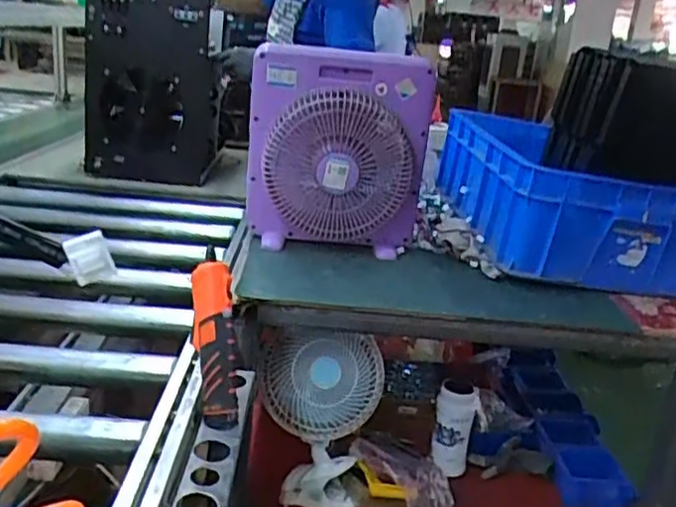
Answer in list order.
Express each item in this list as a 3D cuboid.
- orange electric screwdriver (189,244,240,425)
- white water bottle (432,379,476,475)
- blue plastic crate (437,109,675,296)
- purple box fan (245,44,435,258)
[{"bbox_3d":[-0.146,0.105,0.788,0.045,0.201,0.037,-2,-12,-22],"label":"orange electric screwdriver"},{"bbox_3d":[0.223,0.340,1.284,0.073,0.180,0.061,11,20,16],"label":"white water bottle"},{"bbox_3d":[0.453,-0.129,1.371,0.411,0.196,0.564,5,19,-3],"label":"blue plastic crate"},{"bbox_3d":[-0.001,-0.178,1.161,0.311,0.326,0.129,6,19,0],"label":"purple box fan"}]

